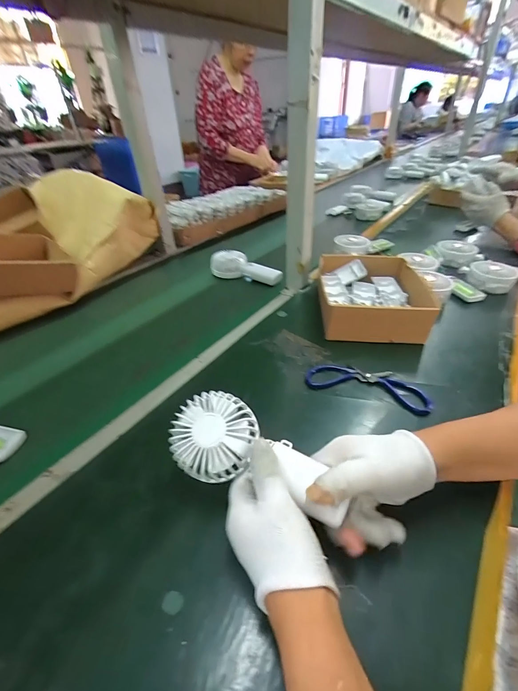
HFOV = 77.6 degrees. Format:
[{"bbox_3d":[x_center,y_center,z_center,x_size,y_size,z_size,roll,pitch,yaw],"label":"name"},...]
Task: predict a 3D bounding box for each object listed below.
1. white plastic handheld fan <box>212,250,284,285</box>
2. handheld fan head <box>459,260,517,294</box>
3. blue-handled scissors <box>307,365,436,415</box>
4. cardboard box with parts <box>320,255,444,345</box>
[{"bbox_3d":[-0.031,-0.192,0.779,0.175,0.048,0.073,16,41,23],"label":"white plastic handheld fan"},{"bbox_3d":[0.505,-0.154,0.710,0.108,0.043,0.069,23,44,31],"label":"handheld fan head"},{"bbox_3d":[0.159,0.054,0.473,0.172,0.014,0.068,11,39,18],"label":"blue-handled scissors"},{"bbox_3d":[0.210,-0.093,0.615,0.177,0.071,0.215,1,37,5],"label":"cardboard box with parts"}]

